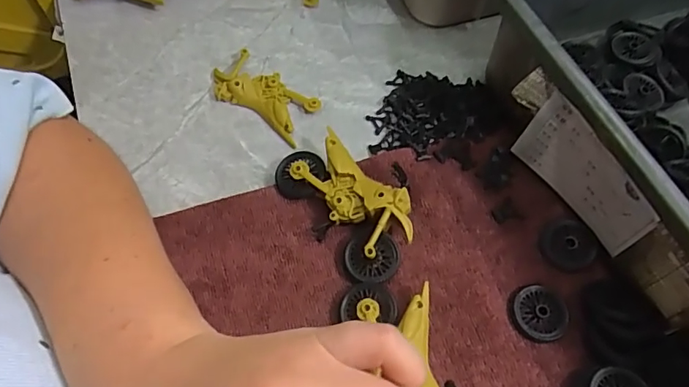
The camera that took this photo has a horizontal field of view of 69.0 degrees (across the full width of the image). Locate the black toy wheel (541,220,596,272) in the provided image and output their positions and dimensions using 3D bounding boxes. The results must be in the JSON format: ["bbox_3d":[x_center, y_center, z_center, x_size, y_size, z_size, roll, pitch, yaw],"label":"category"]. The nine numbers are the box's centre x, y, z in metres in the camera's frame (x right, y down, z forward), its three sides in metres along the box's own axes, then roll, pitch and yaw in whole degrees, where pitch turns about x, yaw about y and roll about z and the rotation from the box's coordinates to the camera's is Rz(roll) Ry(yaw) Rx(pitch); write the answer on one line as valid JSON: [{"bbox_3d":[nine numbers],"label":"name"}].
[{"bbox_3d":[0.159,0.037,0.356,0.035,0.011,0.035,1,60,-1],"label":"black toy wheel"}]

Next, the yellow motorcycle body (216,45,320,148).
[{"bbox_3d":[-0.068,-0.083,0.423,0.098,0.014,0.049,37,66,18],"label":"yellow motorcycle body"}]

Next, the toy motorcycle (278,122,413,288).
[{"bbox_3d":[0.004,0.002,0.360,0.065,0.032,0.116,-34,66,-19],"label":"toy motorcycle"}]

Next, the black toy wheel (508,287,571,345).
[{"bbox_3d":[0.129,0.079,0.331,0.034,0.010,0.035,1,60,-1],"label":"black toy wheel"}]

